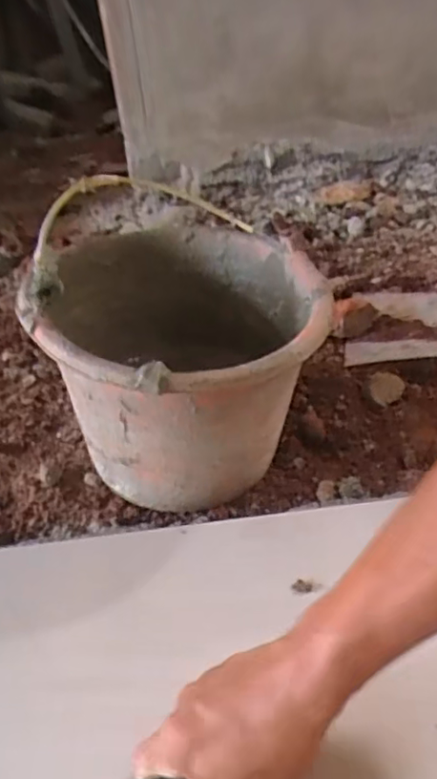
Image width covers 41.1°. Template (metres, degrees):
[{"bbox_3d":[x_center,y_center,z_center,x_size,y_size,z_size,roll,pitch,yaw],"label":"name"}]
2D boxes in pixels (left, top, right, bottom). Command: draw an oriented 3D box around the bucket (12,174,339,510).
[{"bbox_3d":[-0.030,-0.021,0.560,0.251,0.220,0.283,-9,35,-2],"label":"bucket"}]

